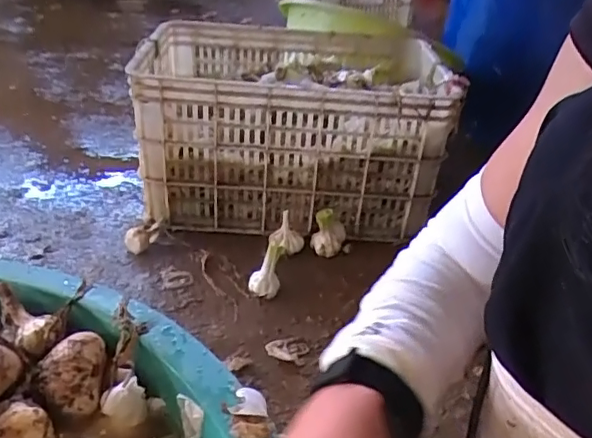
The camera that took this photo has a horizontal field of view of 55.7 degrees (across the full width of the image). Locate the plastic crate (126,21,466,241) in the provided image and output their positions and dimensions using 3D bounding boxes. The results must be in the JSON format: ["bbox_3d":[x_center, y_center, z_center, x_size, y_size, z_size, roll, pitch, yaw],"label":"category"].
[{"bbox_3d":[-0.009,-0.178,1.054,0.496,0.283,0.377,4,34,-3],"label":"plastic crate"}]

